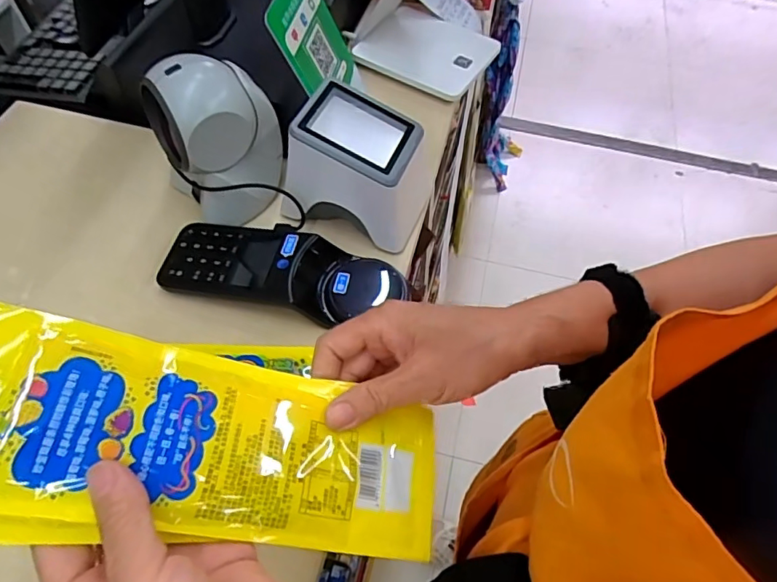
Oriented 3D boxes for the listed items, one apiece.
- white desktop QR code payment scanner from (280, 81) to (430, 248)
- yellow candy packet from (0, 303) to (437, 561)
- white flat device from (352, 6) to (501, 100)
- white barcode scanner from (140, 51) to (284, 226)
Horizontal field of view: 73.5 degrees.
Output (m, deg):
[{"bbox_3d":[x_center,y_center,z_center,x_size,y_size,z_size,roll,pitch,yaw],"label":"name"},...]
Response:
[{"bbox_3d":[-0.028,-0.119,0.486,0.133,0.089,0.098,14,58,5],"label":"white desktop QR code payment scanner"},{"bbox_3d":[-0.078,0.076,0.261,0.237,0.009,0.087,20,55,-22],"label":"yellow candy packet"},{"bbox_3d":[0.047,-0.313,0.668,0.161,0.015,0.132,27,61,13],"label":"white flat device"},{"bbox_3d":[-0.148,-0.133,0.478,0.100,0.142,0.078,-36,67,-22],"label":"white barcode scanner"}]

